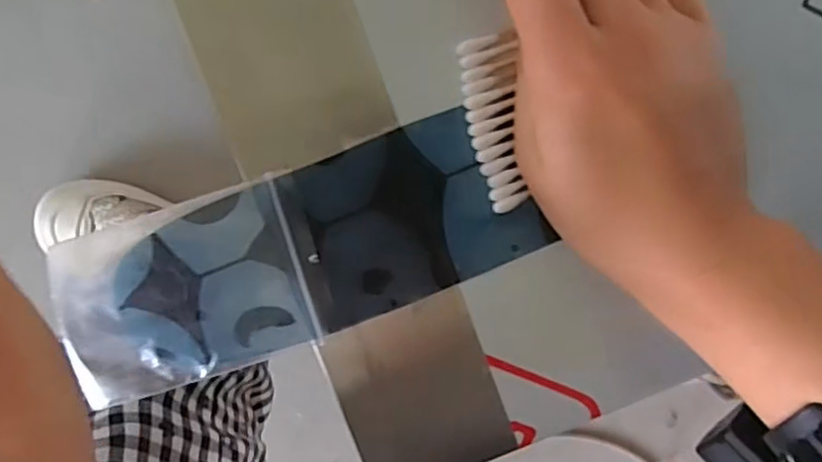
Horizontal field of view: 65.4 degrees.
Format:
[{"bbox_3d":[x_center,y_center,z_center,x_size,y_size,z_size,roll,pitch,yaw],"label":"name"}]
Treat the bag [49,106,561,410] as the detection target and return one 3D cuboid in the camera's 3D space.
[{"bbox_3d":[-0.043,0.010,0.235,0.177,0.005,0.063,-20,98,-3],"label":"bag"}]

